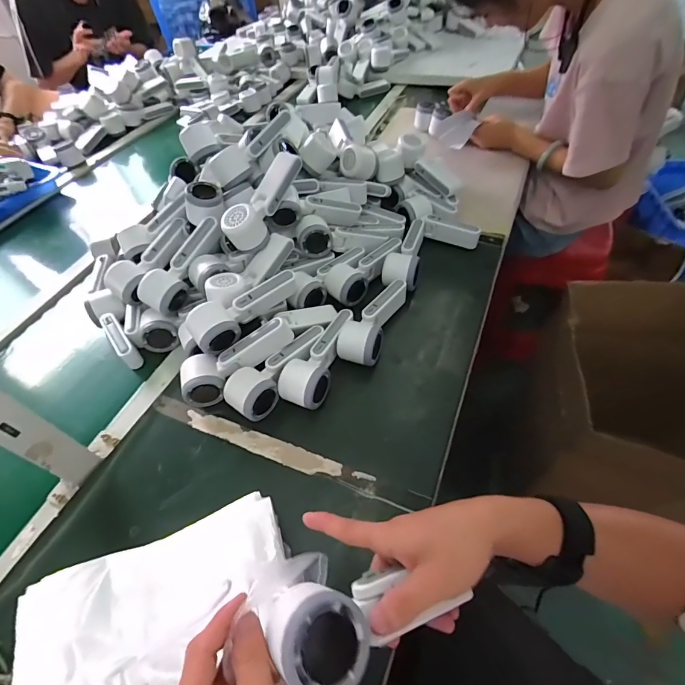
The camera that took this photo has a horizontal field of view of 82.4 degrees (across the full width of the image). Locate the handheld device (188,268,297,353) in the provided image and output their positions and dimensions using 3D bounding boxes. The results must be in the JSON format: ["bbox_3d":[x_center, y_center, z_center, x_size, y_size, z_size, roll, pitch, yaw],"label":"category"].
[{"bbox_3d":[-0.131,-0.043,0.555,0.162,0.054,0.060,-26,54,-14],"label":"handheld device"}]

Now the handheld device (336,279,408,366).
[{"bbox_3d":[0.046,-0.039,0.594,0.059,0.049,0.162,18,57,17],"label":"handheld device"}]

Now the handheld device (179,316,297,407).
[{"bbox_3d":[-0.148,0.023,0.545,0.170,0.056,0.062,-32,57,-4],"label":"handheld device"}]

